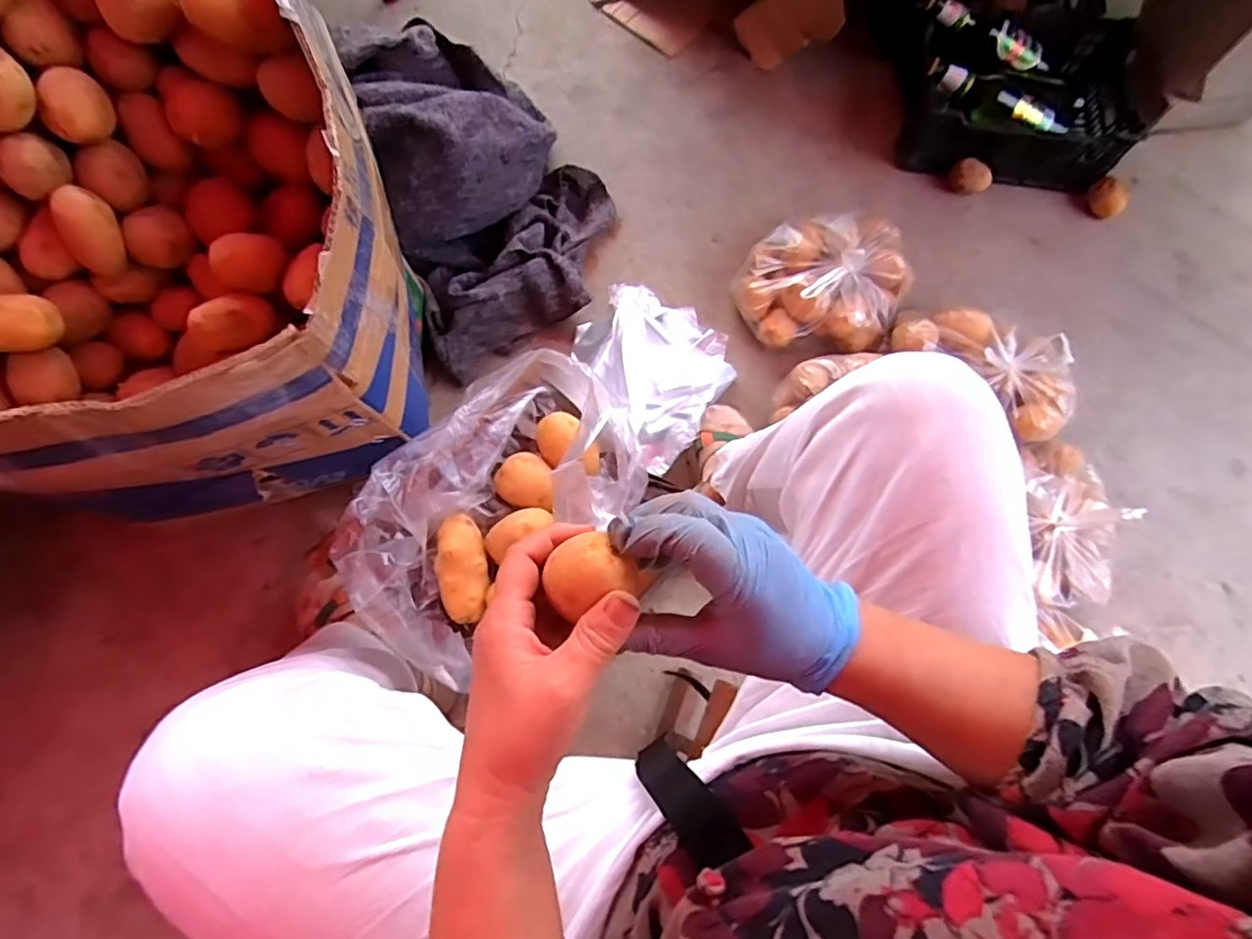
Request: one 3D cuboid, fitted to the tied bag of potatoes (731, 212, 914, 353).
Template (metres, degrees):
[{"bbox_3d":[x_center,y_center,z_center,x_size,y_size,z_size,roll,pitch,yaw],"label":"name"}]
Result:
[{"bbox_3d":[0.292,-0.279,0.917,0.242,0.121,0.187,1,74,0],"label":"tied bag of potatoes"}]

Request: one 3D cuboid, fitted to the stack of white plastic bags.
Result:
[{"bbox_3d":[0.060,-0.160,0.875,0.212,0.099,0.244,-32,76,-9],"label":"stack of white plastic bags"}]

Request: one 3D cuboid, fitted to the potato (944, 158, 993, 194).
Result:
[{"bbox_3d":[0.561,-0.476,0.997,0.067,0.044,0.039,13,74,3],"label":"potato"}]

